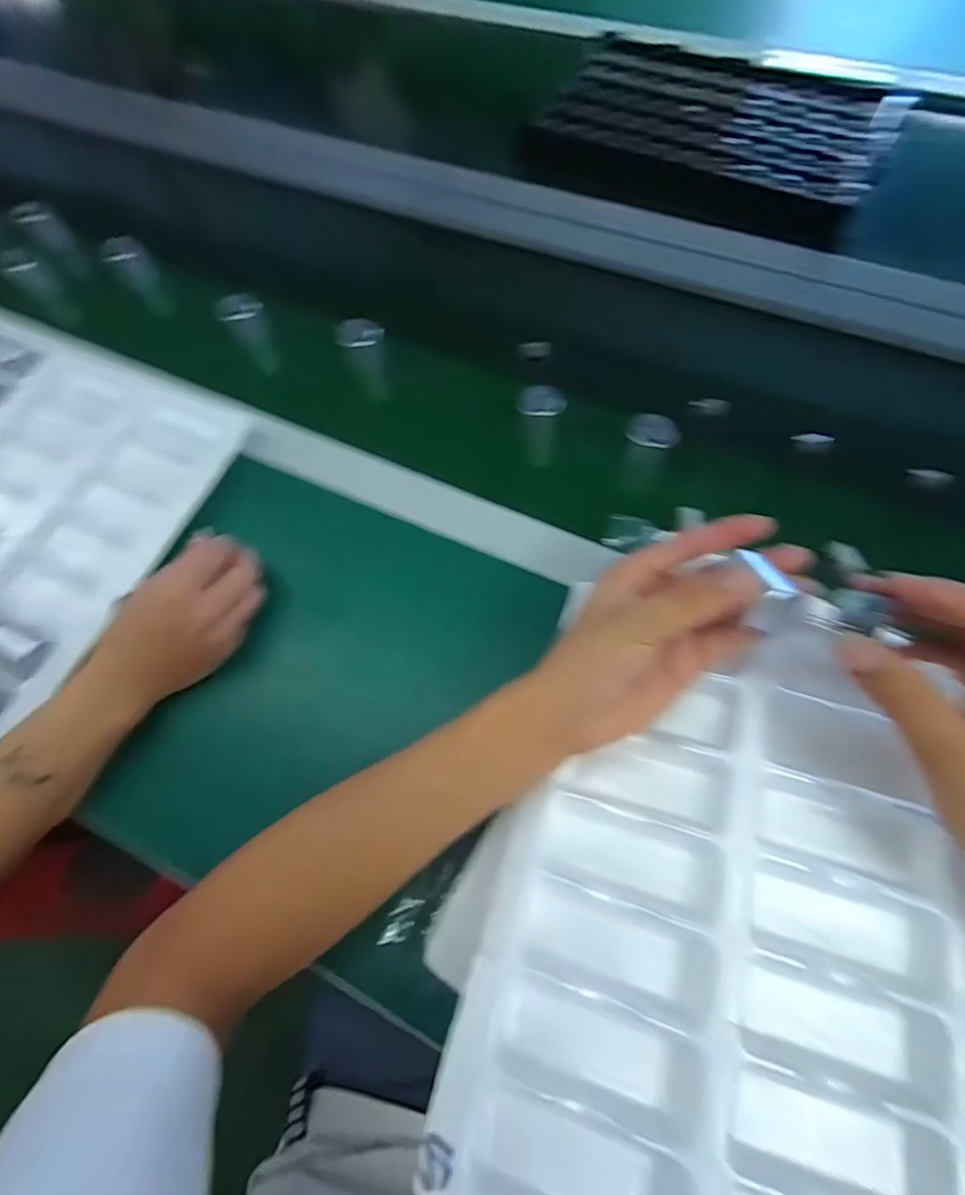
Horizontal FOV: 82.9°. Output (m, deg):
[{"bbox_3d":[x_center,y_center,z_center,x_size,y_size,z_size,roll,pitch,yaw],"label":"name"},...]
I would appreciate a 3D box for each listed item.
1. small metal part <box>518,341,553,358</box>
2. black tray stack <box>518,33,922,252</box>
[{"bbox_3d":[0.048,-0.227,0.500,0.031,0.010,0.010,-3,69,4],"label":"small metal part"},{"bbox_3d":[0.256,-0.518,0.612,0.360,0.051,0.234,17,72,11],"label":"black tray stack"}]

